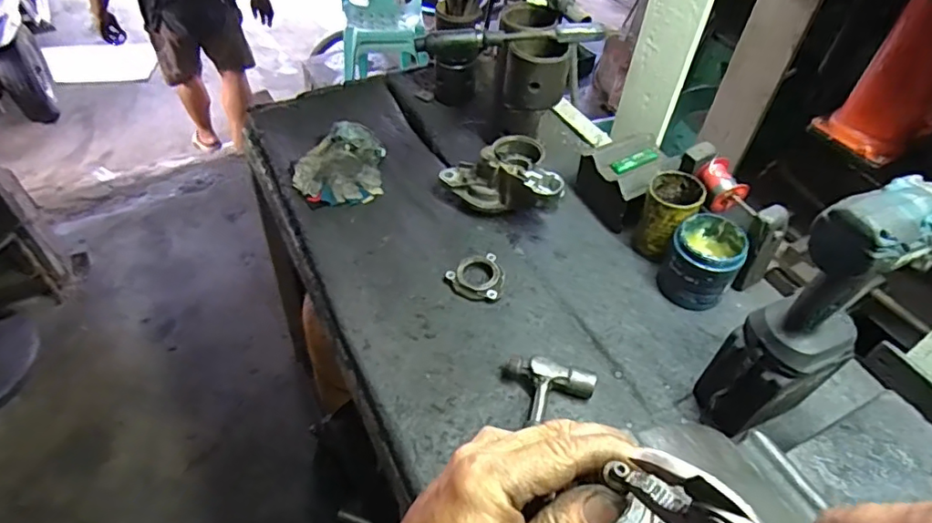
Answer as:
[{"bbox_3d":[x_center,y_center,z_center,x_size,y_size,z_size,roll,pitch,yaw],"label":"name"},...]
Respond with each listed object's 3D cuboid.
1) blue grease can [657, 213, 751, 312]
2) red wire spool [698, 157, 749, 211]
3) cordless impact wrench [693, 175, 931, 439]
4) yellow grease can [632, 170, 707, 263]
[{"bbox_3d":[0.322,0.001,0.766,0.091,0.097,0.099,25,51,18],"label":"blue grease can"},{"bbox_3d":[0.350,-0.105,0.777,0.045,0.046,0.065,-18,51,-19],"label":"red wire spool"},{"bbox_3d":[0.341,0.060,0.556,0.123,0.319,0.071,-12,50,-15],"label":"cordless impact wrench"},{"bbox_3d":[0.288,-0.063,0.809,0.075,0.106,0.092,28,52,20],"label":"yellow grease can"}]

